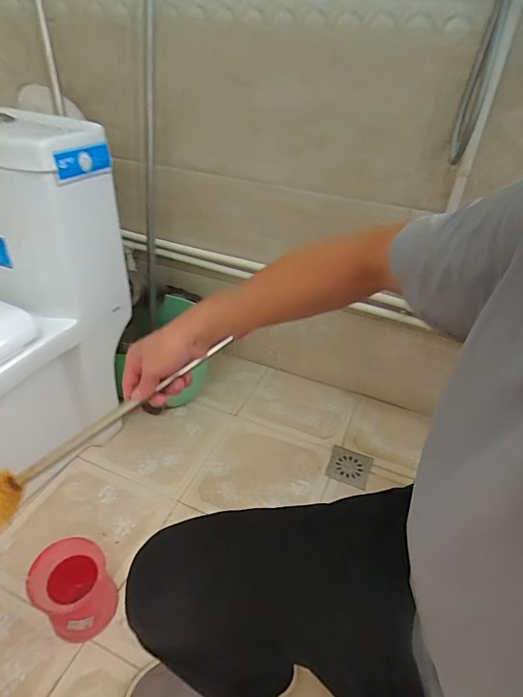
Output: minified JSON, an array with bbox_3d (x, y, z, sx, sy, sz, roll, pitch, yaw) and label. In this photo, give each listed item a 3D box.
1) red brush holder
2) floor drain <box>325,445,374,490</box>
[{"bbox_3d":[-0.332,0.433,0.746,0.120,0.135,0.125,3,37,-2],"label":"red brush holder"},{"bbox_3d":[0.227,0.303,1.077,0.106,0.007,0.106,17,39,15],"label":"floor drain"}]

